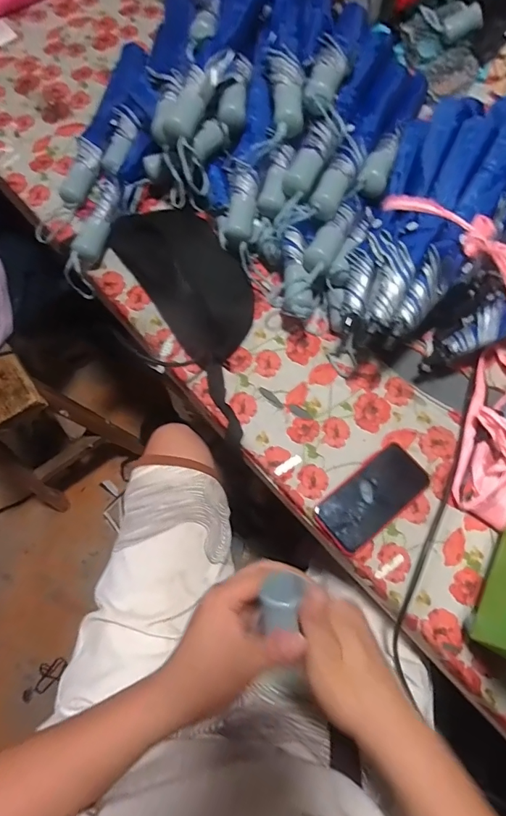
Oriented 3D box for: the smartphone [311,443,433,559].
[{"bbox_3d":[0.150,0.111,0.538,0.146,0.015,0.075,-39,75,-11],"label":"smartphone"}]

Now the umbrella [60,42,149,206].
[{"bbox_3d":[-0.248,-0.477,0.727,0.051,0.047,0.340,15,73,6],"label":"umbrella"}]

